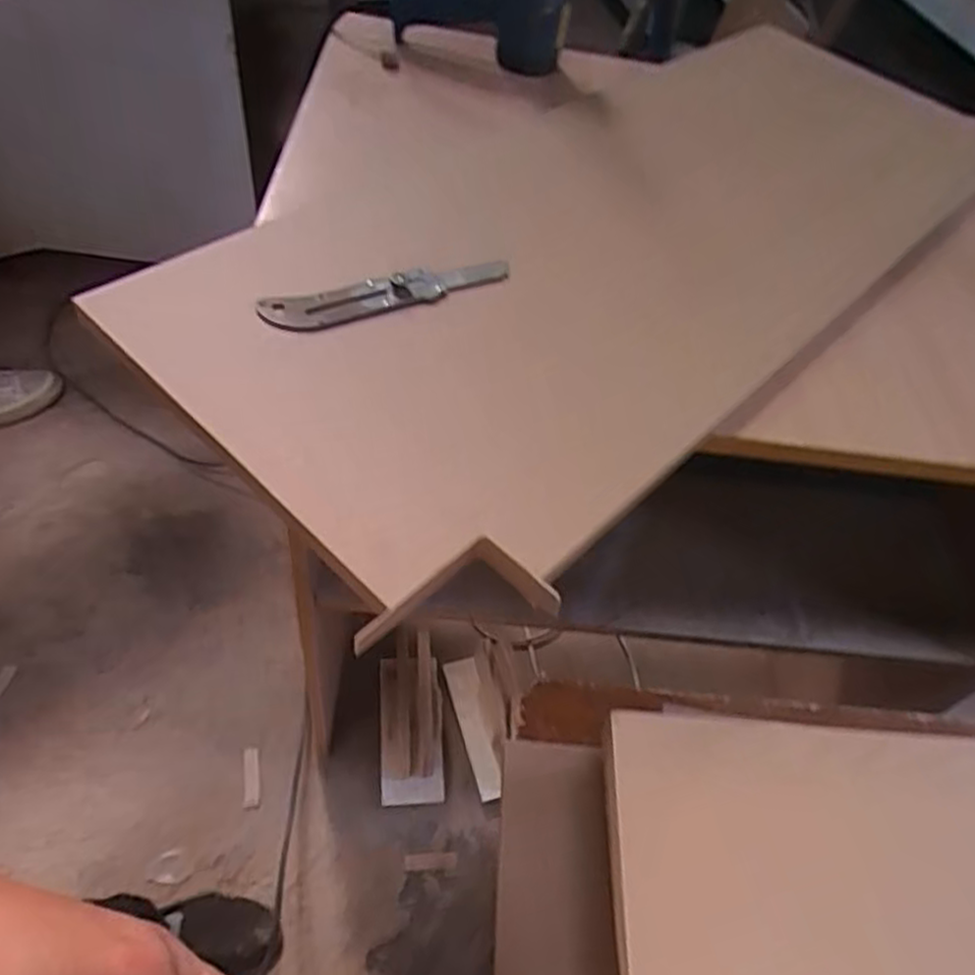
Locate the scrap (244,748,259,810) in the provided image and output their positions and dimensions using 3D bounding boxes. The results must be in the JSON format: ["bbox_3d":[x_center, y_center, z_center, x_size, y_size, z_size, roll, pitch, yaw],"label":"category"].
[{"bbox_3d":[-0.382,0.469,1.215,0.027,0.004,0.091,-8,73,3],"label":"scrap"}]

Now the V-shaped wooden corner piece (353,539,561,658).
[{"bbox_3d":[-0.019,0.057,0.409,0.111,0.026,0.041,-8,55,-15],"label":"V-shaped wooden corner piece"}]

